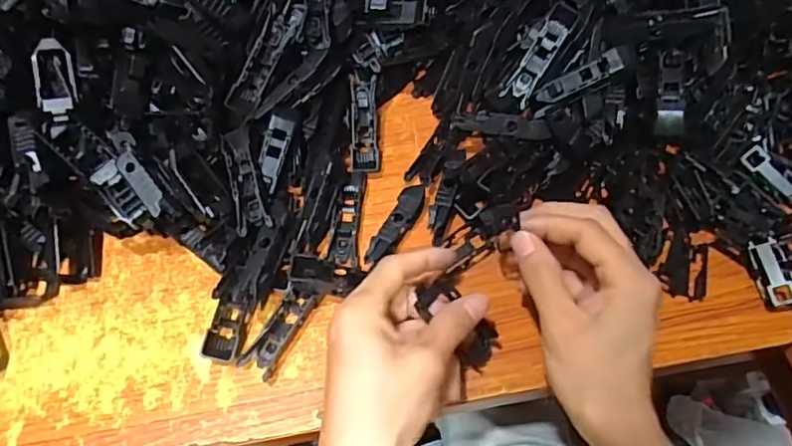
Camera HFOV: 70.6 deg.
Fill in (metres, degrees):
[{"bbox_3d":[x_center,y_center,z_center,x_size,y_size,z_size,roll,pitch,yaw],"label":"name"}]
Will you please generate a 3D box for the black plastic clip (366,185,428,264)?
[{"bbox_3d":[0.000,0.004,0.356,0.016,0.016,0.060,25,62,13],"label":"black plastic clip"}]

